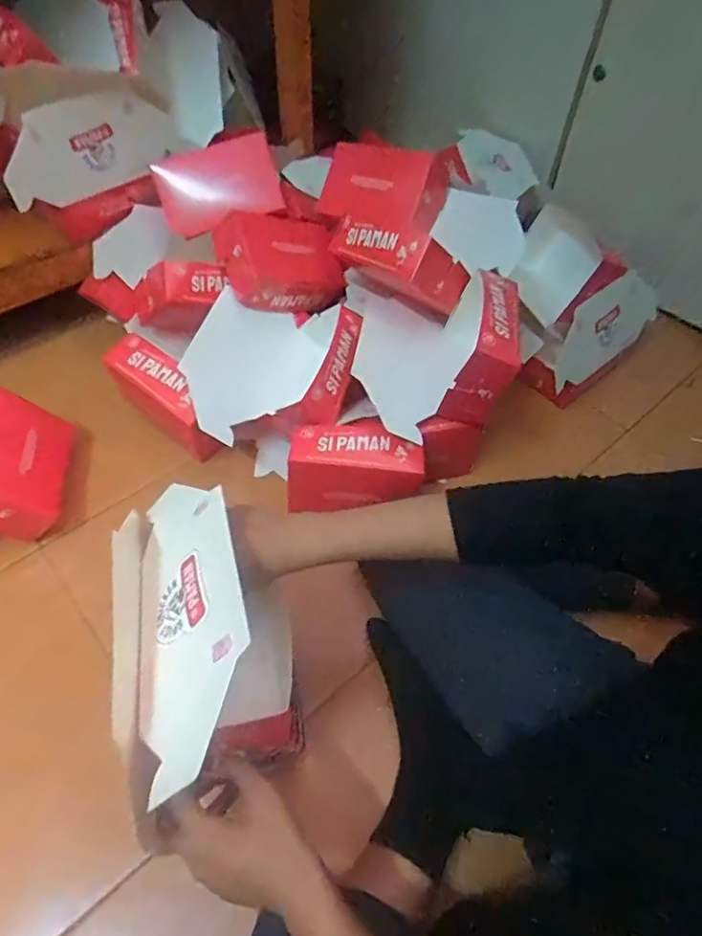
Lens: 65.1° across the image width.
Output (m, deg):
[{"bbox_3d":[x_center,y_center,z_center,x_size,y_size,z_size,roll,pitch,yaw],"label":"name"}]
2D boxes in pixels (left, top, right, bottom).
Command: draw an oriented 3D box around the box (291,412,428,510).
[{"bbox_3d":[0.009,-0.003,0.719,0.173,0.071,0.092,1,53,-2],"label":"box"}]

